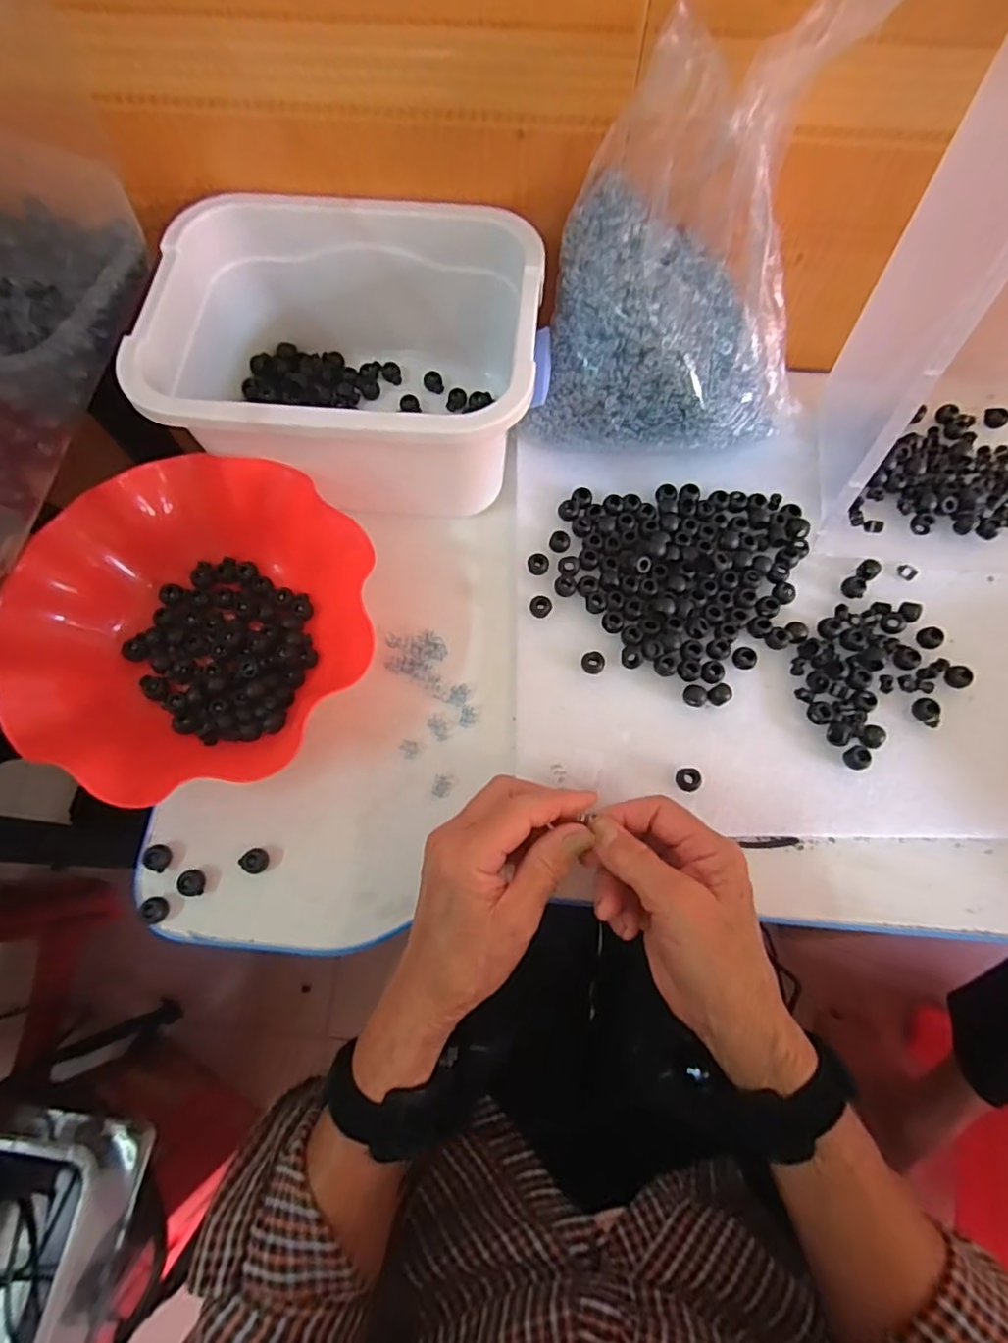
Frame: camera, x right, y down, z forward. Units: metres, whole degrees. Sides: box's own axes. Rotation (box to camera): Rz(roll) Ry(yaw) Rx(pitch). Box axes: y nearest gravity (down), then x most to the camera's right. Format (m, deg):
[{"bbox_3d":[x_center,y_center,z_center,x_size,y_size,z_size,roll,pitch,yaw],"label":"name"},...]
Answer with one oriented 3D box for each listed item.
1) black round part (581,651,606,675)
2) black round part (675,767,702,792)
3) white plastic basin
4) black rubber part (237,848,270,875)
[{"bbox_3d":[0.061,-0.006,0.403,0.015,0.005,0.016,0,76,0],"label":"black round part"},{"bbox_3d":[0.117,0.069,0.378,0.016,0.011,0.015,0,76,0],"label":"black round part"},{"bbox_3d":[-0.103,-0.212,0.427,0.247,0.124,0.185,4,73,1],"label":"white plastic basin"},{"bbox_3d":[-0.157,0.119,0.373,0.015,0.014,0.016,0,76,0],"label":"black rubber part"}]

